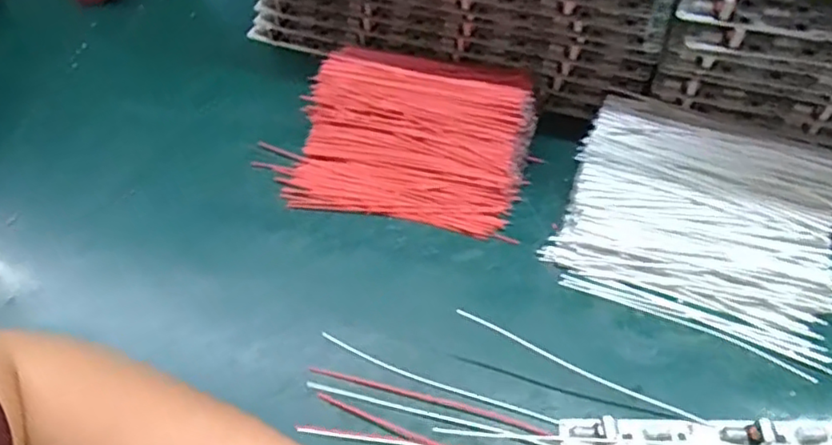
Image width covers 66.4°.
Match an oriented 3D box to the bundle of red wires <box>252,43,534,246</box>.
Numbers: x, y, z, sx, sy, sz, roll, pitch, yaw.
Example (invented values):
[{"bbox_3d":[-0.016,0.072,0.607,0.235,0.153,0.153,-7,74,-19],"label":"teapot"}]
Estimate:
[{"bbox_3d":[-0.010,-0.063,0.440,0.170,0.035,0.124,8,58,10],"label":"bundle of red wires"}]

